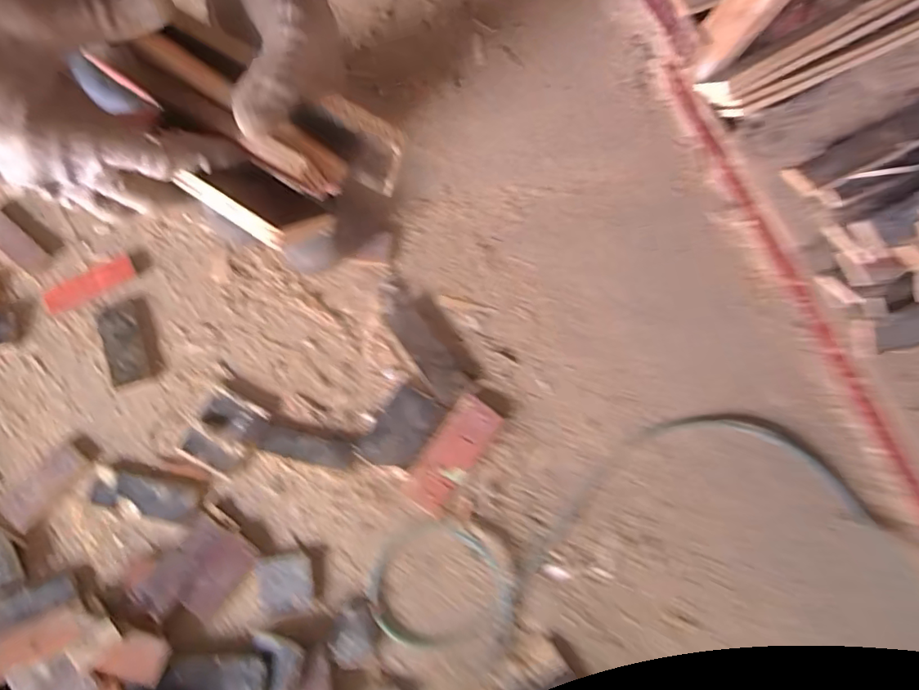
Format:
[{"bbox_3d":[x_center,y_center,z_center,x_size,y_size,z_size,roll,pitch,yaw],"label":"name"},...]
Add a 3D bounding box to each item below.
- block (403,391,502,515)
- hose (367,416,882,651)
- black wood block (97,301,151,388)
[{"bbox_3d":[-0.015,0.182,0.908,0.077,0.018,0.196,35,81,6],"label":"block"},{"bbox_3d":[0.251,0.293,0.892,0.816,0.024,0.244,-17,80,-4],"label":"hose"},{"bbox_3d":[-0.584,-0.001,0.938,0.061,0.019,0.142,-21,80,-5],"label":"black wood block"}]

